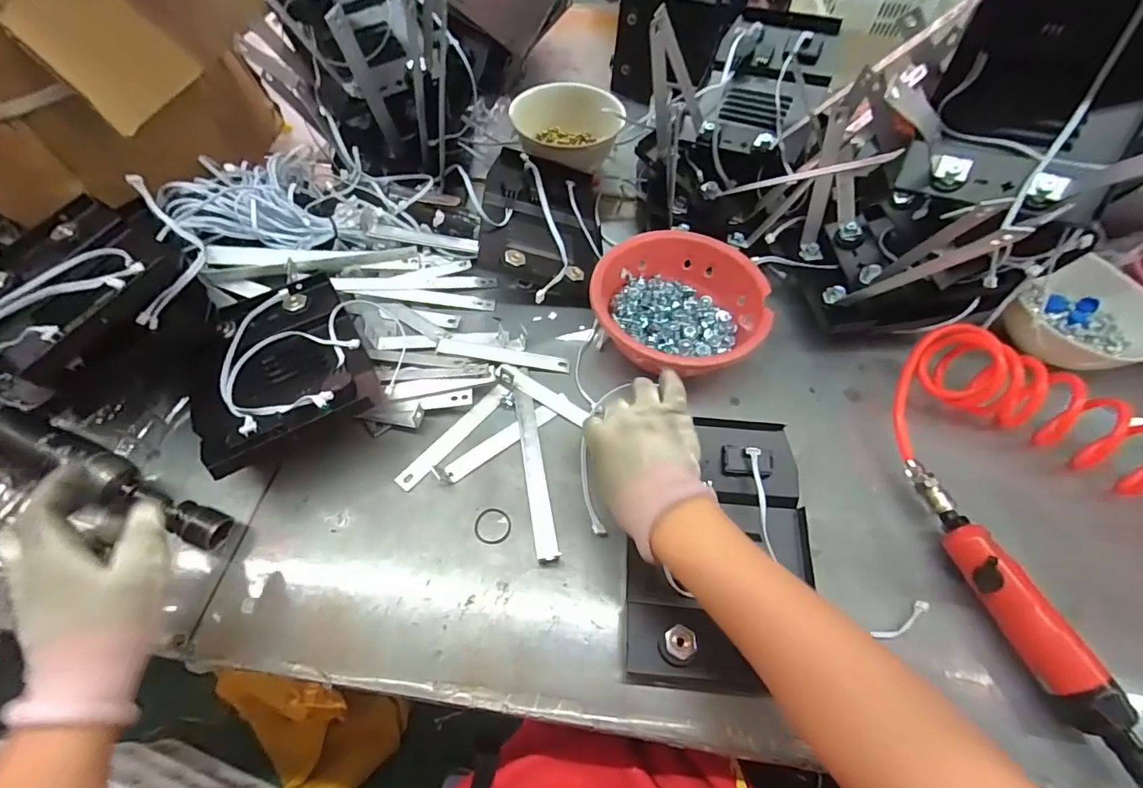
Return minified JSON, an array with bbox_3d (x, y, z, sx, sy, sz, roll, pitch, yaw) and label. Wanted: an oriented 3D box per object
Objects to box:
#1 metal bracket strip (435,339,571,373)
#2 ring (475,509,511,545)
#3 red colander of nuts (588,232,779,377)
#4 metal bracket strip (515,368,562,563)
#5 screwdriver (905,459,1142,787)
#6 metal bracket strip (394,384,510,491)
[{"bbox_3d":[-0.070,-0.040,0.517,0.137,0.005,0.023,8,51,-7],"label":"metal bracket strip"},{"bbox_3d":[-0.068,0.114,0.426,0.031,0.005,0.031,1,58,-2],"label":"ring"},{"bbox_3d":[0.110,-0.081,0.512,0.167,0.077,0.170,1,58,-2],"label":"red colander of nuts"},{"bbox_3d":[-0.036,0.058,0.460,0.019,0.016,0.194,-8,59,-7],"label":"metal bracket strip"},{"bbox_3d":[0.344,0.173,0.375,0.032,0.044,0.258,-14,59,-11],"label":"screwdriver"},{"bbox_3d":[-0.111,0.038,0.472,0.019,0.004,0.135,35,63,18],"label":"metal bracket strip"}]

